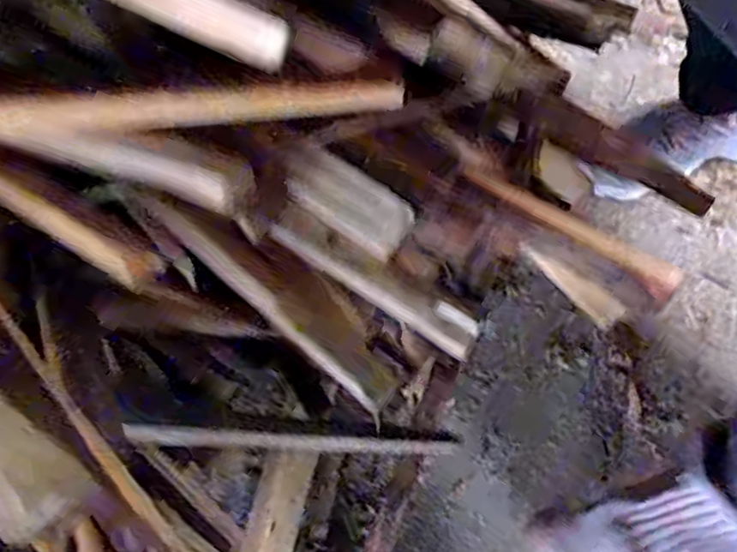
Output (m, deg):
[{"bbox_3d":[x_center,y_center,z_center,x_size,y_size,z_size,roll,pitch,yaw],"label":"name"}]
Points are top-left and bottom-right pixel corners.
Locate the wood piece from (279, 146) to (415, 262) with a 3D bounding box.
[{"bbox_3d":[-0.010,-0.033,0.277,0.059,0.005,0.026,34,83,-5],"label":"wood piece"}]

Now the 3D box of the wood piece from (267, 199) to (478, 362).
[{"bbox_3d":[0.003,0.001,0.277,0.097,0.008,0.019,33,70,0],"label":"wood piece"}]

